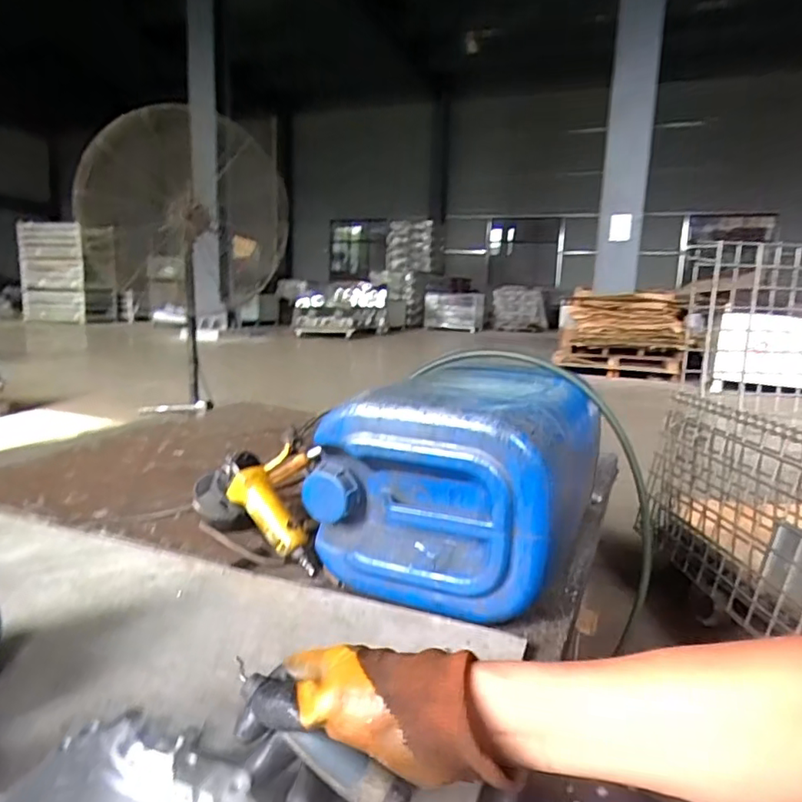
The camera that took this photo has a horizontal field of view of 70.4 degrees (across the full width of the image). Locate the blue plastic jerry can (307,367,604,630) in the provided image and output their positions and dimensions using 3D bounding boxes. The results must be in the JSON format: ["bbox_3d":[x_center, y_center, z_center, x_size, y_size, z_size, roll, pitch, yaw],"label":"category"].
[{"bbox_3d":[0.098,0.083,0.747,0.271,0.215,0.351,8,12,29],"label":"blue plastic jerry can"}]

